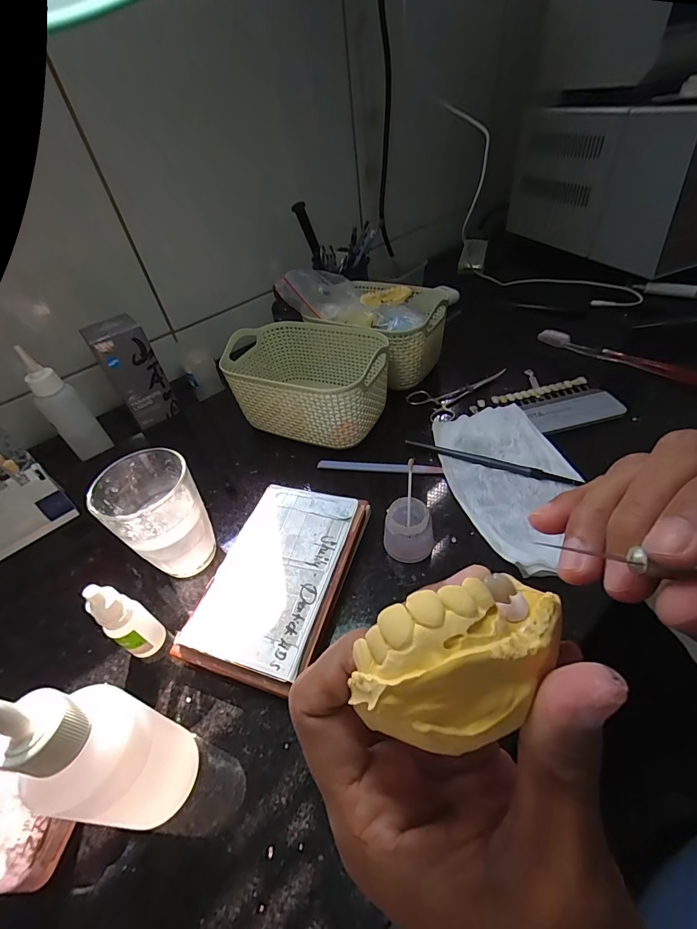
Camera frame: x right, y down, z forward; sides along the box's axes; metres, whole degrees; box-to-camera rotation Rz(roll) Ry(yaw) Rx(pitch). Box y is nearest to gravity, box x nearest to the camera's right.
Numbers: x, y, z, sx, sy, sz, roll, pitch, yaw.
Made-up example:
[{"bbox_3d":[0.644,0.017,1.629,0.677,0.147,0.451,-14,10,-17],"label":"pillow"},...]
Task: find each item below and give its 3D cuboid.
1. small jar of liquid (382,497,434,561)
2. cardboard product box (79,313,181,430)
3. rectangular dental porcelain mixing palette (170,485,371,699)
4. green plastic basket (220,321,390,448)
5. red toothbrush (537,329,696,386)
[{"bbox_3d":[0.046,0.052,0.306,0.038,0.038,0.035,1,45,10],"label":"small jar of liquid"},{"bbox_3d":[-0.258,-0.110,0.467,0.057,0.116,0.047,-35,50,-24],"label":"cardboard product box"},{"bbox_3d":[-0.051,0.084,0.299,0.094,0.023,0.150,12,49,17],"label":"rectangular dental porcelain mixing palette"},{"bbox_3d":[-0.043,-0.089,0.432,0.172,0.082,0.120,17,50,25],"label":"green plastic basket"},{"bbox_3d":[0.319,-0.129,0.461,0.017,0.019,0.186,-38,51,-26],"label":"red toothbrush"}]

